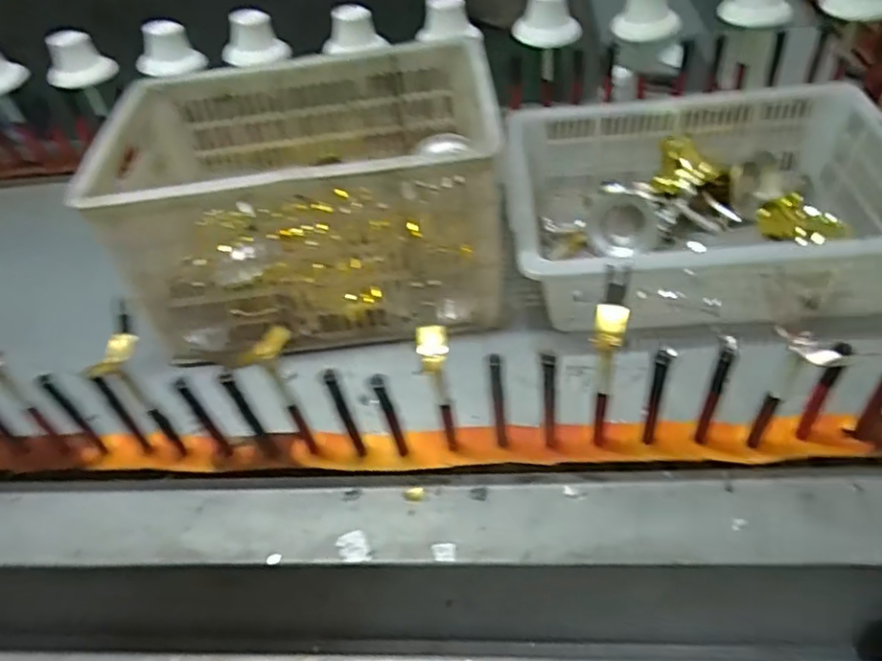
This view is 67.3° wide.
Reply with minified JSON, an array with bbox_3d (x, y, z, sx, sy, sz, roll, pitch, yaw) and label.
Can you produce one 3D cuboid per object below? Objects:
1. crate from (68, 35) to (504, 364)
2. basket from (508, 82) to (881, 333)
[{"bbox_3d":[-0.166,-0.186,0.882,0.458,0.247,0.313,-7,46,1],"label":"crate"},{"bbox_3d":[0.350,-0.189,0.919,0.495,0.149,0.405,-2,47,5],"label":"basket"}]

